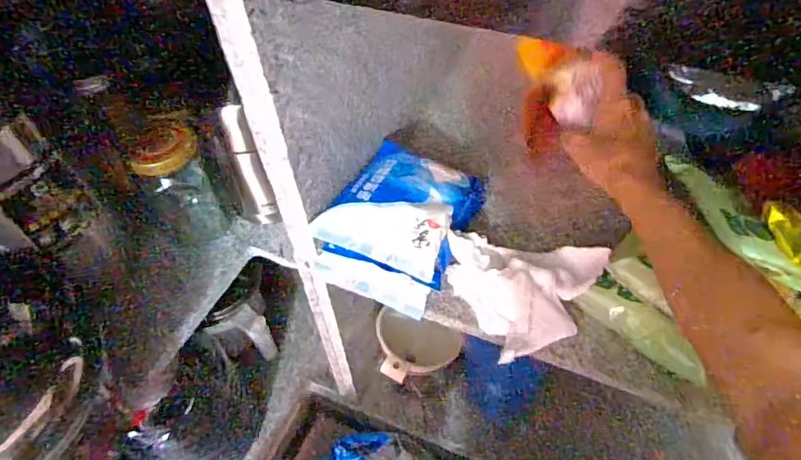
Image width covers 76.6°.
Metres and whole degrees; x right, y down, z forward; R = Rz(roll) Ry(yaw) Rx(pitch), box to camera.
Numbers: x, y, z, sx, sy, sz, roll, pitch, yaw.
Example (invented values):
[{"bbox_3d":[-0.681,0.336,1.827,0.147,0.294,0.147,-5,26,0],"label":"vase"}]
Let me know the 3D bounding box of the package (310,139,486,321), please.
[{"bbox_3d":[0.004,-0.015,0.519,0.124,0.079,0.167,18,54,17],"label":"package"}]

